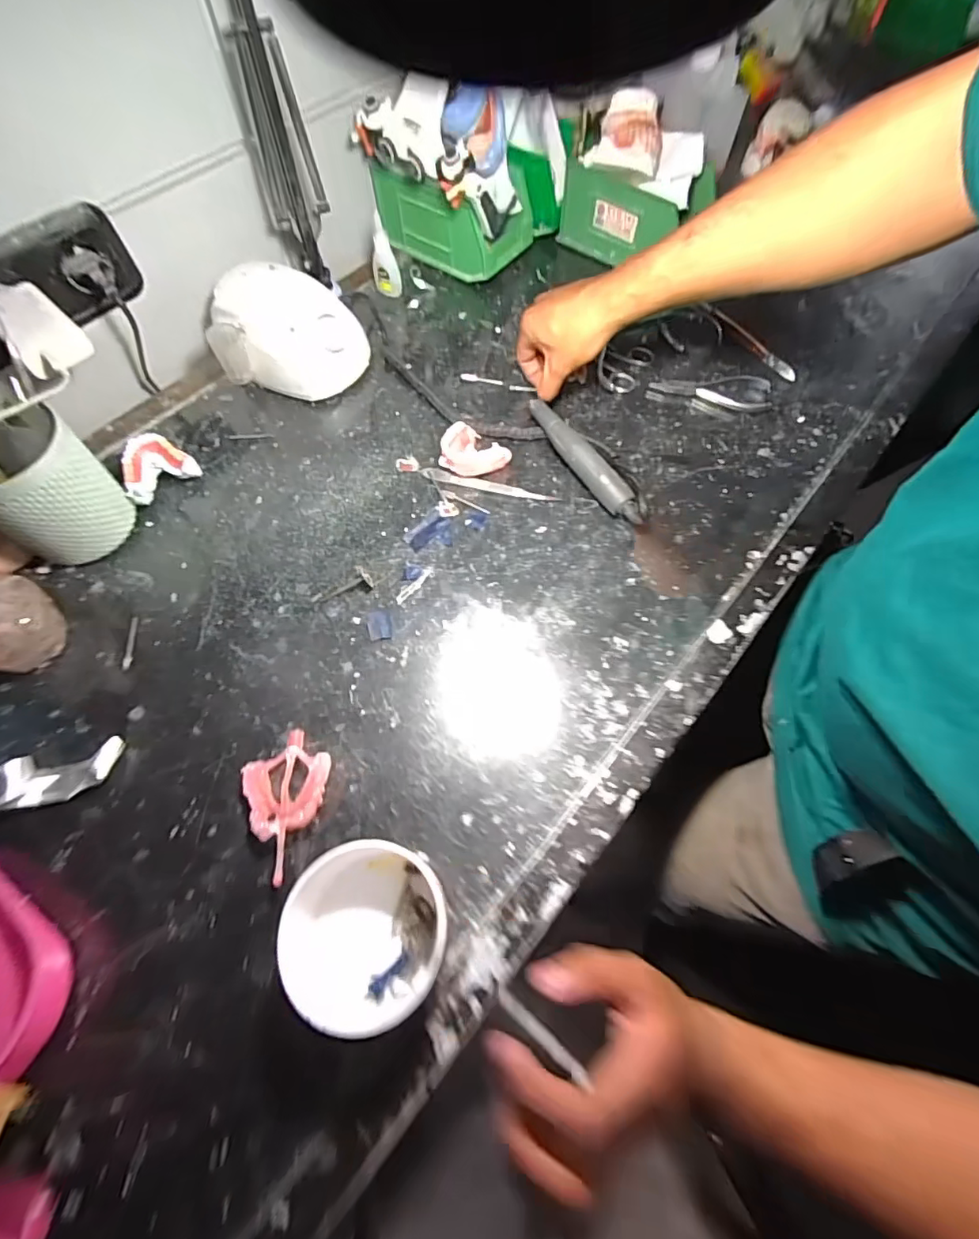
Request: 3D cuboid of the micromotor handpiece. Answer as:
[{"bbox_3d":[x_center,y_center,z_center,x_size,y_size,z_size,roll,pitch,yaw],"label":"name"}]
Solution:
[{"bbox_3d":[0.092,-0.152,0.503,0.030,0.032,0.160,-24,66,-12],"label":"micromotor handpiece"}]

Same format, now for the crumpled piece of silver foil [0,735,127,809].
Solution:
[{"bbox_3d":[-0.308,0.111,0.377,0.074,0.022,0.034,-14,63,-22],"label":"crumpled piece of silver foil"}]

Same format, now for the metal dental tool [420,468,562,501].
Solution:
[{"bbox_3d":[-0.001,-0.131,0.506,0.136,0.007,0.013,13,64,6],"label":"metal dental tool"}]

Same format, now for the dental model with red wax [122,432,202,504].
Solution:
[{"bbox_3d":[-0.321,-0.145,0.499,0.064,0.036,0.054,-41,70,-18],"label":"dental model with red wax"}]

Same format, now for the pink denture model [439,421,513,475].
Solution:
[{"bbox_3d":[-0.020,-0.164,0.513,0.055,0.023,0.061,-40,70,-18],"label":"pink denture model"}]

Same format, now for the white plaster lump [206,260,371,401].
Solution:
[{"bbox_3d":[-0.205,-0.297,0.547,0.140,0.081,0.107,2,64,1],"label":"white plaster lump"}]

